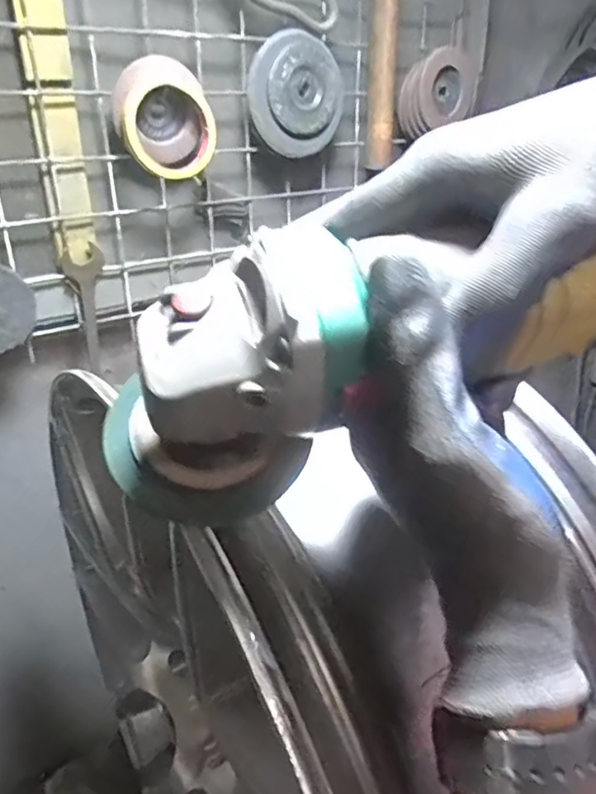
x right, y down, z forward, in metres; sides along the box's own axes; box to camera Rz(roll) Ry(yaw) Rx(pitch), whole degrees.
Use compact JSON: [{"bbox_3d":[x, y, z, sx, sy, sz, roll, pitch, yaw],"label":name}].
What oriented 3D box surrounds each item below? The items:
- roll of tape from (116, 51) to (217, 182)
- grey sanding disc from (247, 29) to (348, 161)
[{"bbox_3d":[-0.128,-0.269,0.578,0.088,0.099,0.035,-18,31,-28],"label":"roll of tape"},{"bbox_3d":[-0.001,-0.326,0.644,0.111,0.116,0.022,22,12,-35],"label":"grey sanding disc"}]

